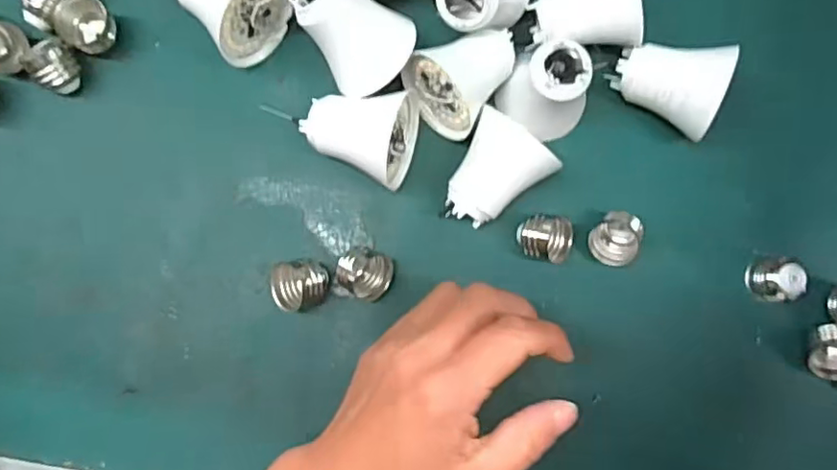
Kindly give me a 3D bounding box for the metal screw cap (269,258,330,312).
[{"bbox_3d":[-0.064,0.027,0.332,0.030,0.024,0.027,-9,86,-3],"label":"metal screw cap"}]

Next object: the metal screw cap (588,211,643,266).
[{"bbox_3d":[0.110,0.002,0.347,0.024,0.023,0.030,27,85,0],"label":"metal screw cap"}]

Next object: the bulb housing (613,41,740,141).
[{"bbox_3d":[0.135,-0.081,0.337,0.050,0.048,0.042,16,85,-1],"label":"bulb housing"}]

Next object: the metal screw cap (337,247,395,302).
[{"bbox_3d":[-0.028,0.020,0.335,0.026,0.026,0.029,-44,88,-5],"label":"metal screw cap"}]

